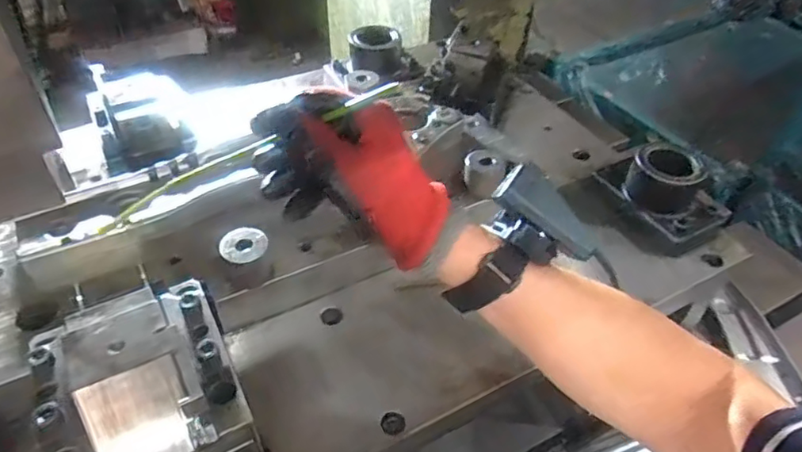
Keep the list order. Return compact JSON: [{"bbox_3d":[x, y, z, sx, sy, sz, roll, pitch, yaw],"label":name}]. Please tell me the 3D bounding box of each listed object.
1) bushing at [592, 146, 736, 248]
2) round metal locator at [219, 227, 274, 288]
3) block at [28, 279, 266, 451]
[{"bbox_3d":[0.280,-0.041,0.619,0.076,0.065,0.131,-27,50,-26],"label":"bushing"},{"bbox_3d":[-0.134,0.030,0.503,0.040,0.042,0.042,1,44,-1],"label":"round metal locator"},{"bbox_3d":[-0.189,0.123,0.415,0.142,0.097,0.159,-21,48,-22],"label":"block"}]

